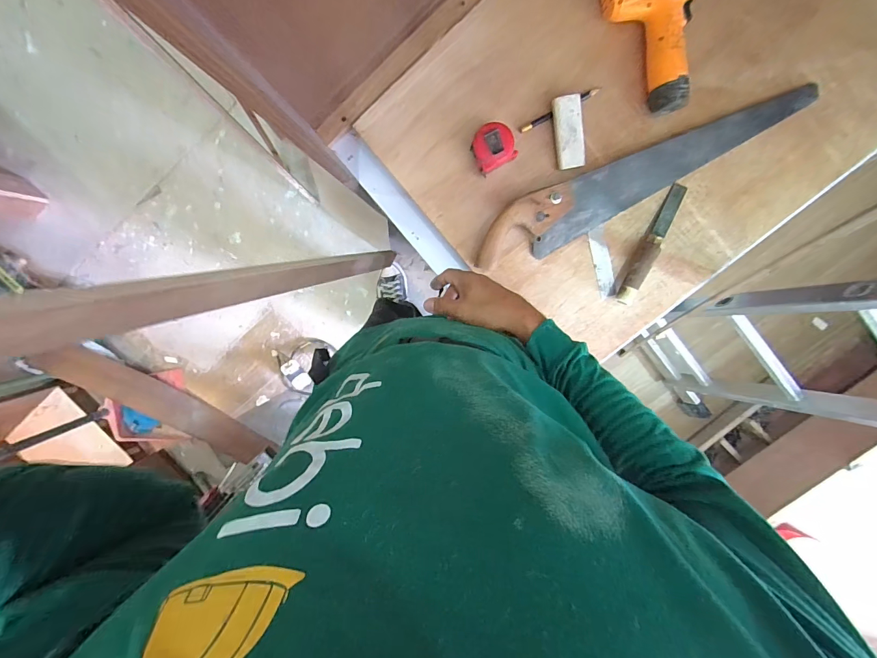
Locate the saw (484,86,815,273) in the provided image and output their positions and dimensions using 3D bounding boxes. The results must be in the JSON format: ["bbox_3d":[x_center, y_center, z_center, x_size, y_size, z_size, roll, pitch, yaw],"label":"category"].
[{"bbox_3d":[0.312,-0.241,0.593,0.542,0.037,0.093,-26,96,6],"label":"saw"}]

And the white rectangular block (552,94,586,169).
[{"bbox_3d":[0.202,-0.305,0.589,0.042,0.019,0.103,-7,98,3],"label":"white rectangular block"}]

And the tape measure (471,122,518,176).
[{"bbox_3d":[0.085,-0.283,0.593,0.062,0.041,0.061,-25,96,5],"label":"tape measure"}]

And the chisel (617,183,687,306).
[{"bbox_3d":[0.345,-0.136,0.612,0.029,0.026,0.205,26,98,-2],"label":"chisel"}]

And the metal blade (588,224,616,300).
[{"bbox_3d":[0.276,-0.112,0.636,0.028,0.004,0.117,-14,98,5],"label":"metal blade"}]

